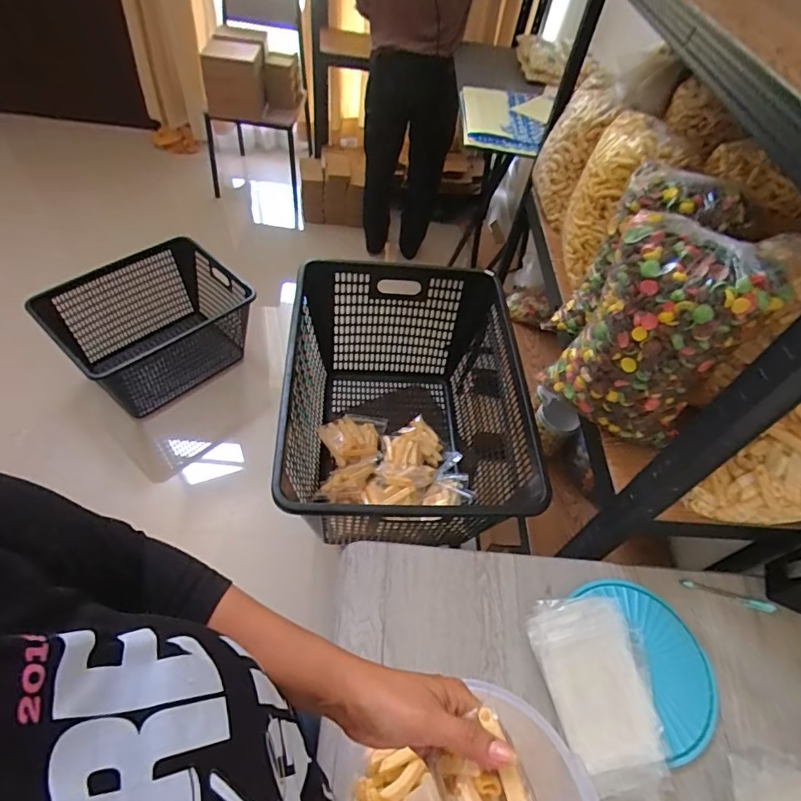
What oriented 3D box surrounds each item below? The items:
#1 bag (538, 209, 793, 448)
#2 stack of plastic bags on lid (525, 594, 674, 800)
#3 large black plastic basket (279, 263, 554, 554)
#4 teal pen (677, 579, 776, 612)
[{"bbox_3d":[0.322,-0.081,0.645,0.117,0.274,0.192,-35,65,-29],"label":"bag"},{"bbox_3d":[0.256,0.354,0.591,0.145,0.055,0.233,-12,55,-14],"label":"stack of plastic bags on lid"},{"bbox_3d":[0.016,0.032,0.992,0.433,0.328,0.551,3,53,-6],"label":"large black plastic basket"},{"bbox_3d":[0.472,0.281,0.701,0.129,0.010,0.013,15,53,6],"label":"teal pen"}]

